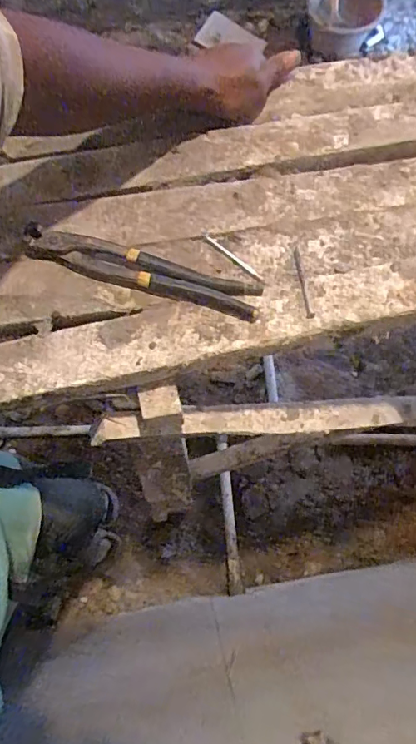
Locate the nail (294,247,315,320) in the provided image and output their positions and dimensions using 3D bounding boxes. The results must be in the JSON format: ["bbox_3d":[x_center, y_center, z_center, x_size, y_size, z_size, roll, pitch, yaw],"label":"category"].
[{"bbox_3d":[0.090,-0.084,0.464,0.007,0.006,0.075,-6,74,-4],"label":"nail"}]

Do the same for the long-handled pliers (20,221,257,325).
[{"bbox_3d":[-0.058,-0.091,0.449,0.214,0.024,0.036,13,75,1],"label":"long-handled pliers"}]

